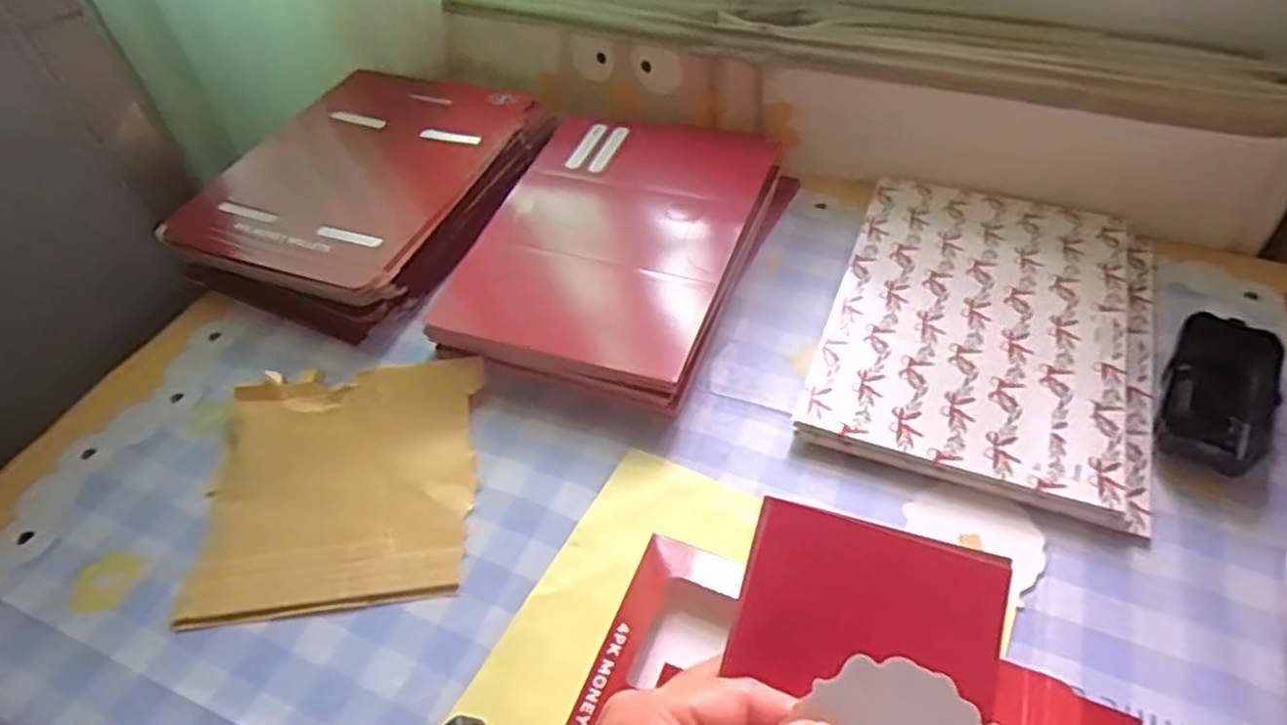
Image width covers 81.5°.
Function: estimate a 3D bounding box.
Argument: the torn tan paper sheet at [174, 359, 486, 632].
[{"bbox_3d":[-0.175,0.066,0.431,0.149,0.018,0.153,-7,50,-1],"label":"torn tan paper sheet"}]

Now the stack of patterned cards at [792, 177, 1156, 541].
[{"bbox_3d":[0.226,-0.026,0.488,0.192,0.014,0.260,17,53,17],"label":"stack of patterned cards"}]

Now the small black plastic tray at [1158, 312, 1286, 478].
[{"bbox_3d":[0.333,0.017,0.429,0.059,0.031,0.102,26,56,24],"label":"small black plastic tray"}]

